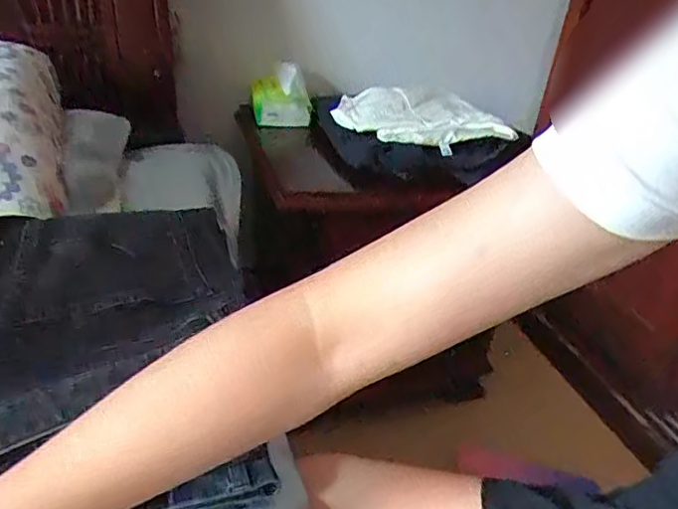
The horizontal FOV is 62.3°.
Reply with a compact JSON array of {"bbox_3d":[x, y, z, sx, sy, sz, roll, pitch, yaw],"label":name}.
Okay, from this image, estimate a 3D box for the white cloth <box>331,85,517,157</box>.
[{"bbox_3d":[0.139,-0.243,0.994,0.238,0.043,0.235,-12,37,-26],"label":"white cloth"}]

